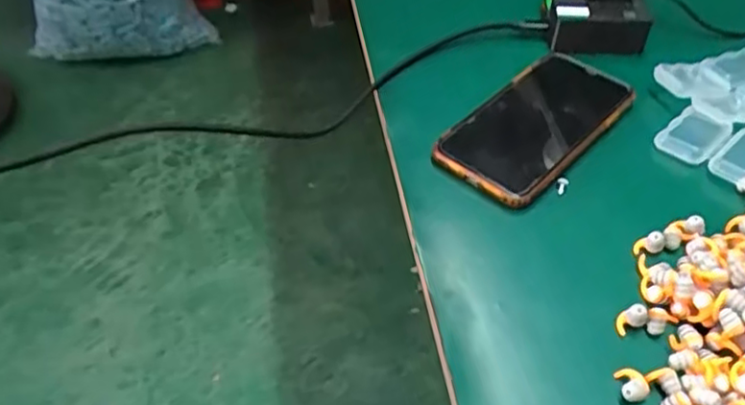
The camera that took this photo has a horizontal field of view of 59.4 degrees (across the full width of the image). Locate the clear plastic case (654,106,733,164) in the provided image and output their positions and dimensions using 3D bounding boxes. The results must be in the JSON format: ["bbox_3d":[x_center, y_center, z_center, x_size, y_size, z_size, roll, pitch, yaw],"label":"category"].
[{"bbox_3d":[0.225,-0.046,0.460,0.043,0.010,0.038,-36,57,-27],"label":"clear plastic case"}]

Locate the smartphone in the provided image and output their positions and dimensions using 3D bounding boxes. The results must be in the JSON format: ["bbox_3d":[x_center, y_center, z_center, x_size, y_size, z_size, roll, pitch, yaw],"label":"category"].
[{"bbox_3d":[0.115,-0.055,0.463,0.074,0.015,0.147,36,58,28],"label":"smartphone"}]

